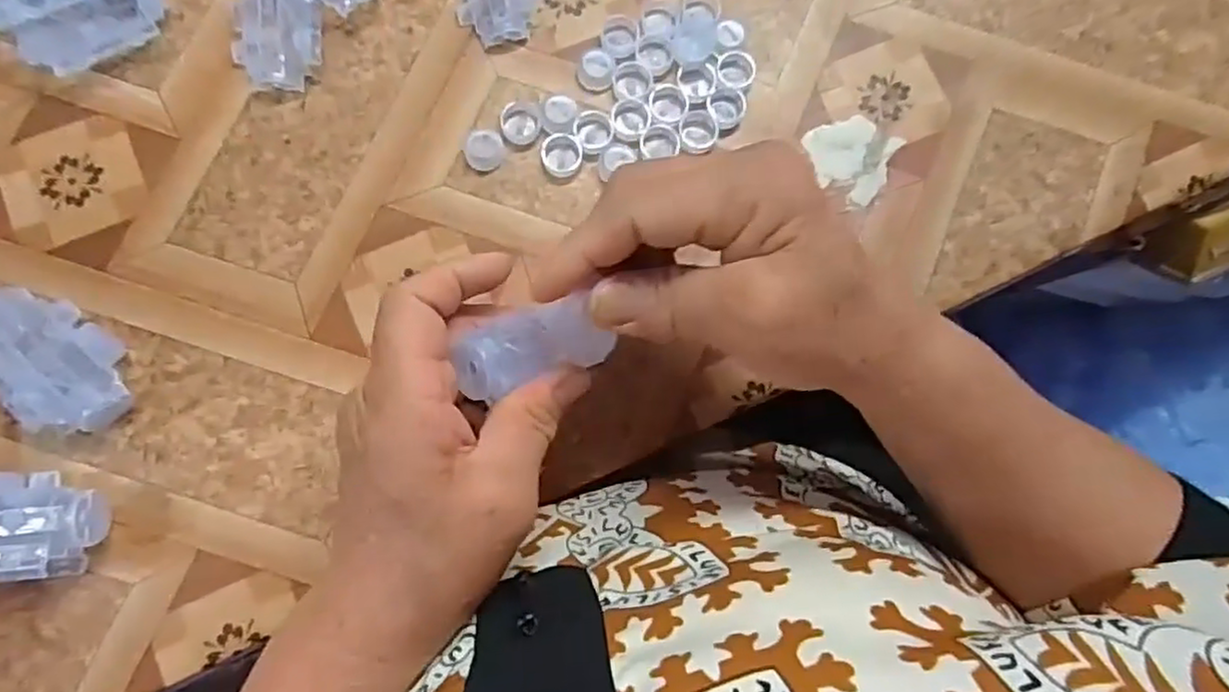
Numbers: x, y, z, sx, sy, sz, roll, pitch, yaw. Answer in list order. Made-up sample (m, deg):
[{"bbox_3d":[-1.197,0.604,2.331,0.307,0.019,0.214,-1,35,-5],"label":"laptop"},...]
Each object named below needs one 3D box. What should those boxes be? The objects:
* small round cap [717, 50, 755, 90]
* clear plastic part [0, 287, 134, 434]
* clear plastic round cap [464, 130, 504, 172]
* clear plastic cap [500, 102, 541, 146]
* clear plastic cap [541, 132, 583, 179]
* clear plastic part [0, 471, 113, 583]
[{"bbox_3d":[0.064,-0.144,0.366,0.019,0.007,0.019,1,82,-5],"label":"small round cap"},{"bbox_3d":[-0.251,0.006,0.312,0.042,0.030,0.072,-40,87,-9],"label":"clear plastic part"},{"bbox_3d":[-0.066,-0.099,0.353,0.019,0.004,0.022,-15,84,-7],"label":"clear plastic round cap"},{"bbox_3d":[-0.047,-0.113,0.355,0.019,0.004,0.022,-5,83,-6],"label":"clear plastic cap"},{"bbox_3d":[-0.026,-0.096,0.352,0.020,0.004,0.023,-4,82,-6],"label":"clear plastic cap"},{"bbox_3d":[-0.259,0.078,0.300,0.068,0.030,0.045,-1,82,-6],"label":"clear plastic part"}]

